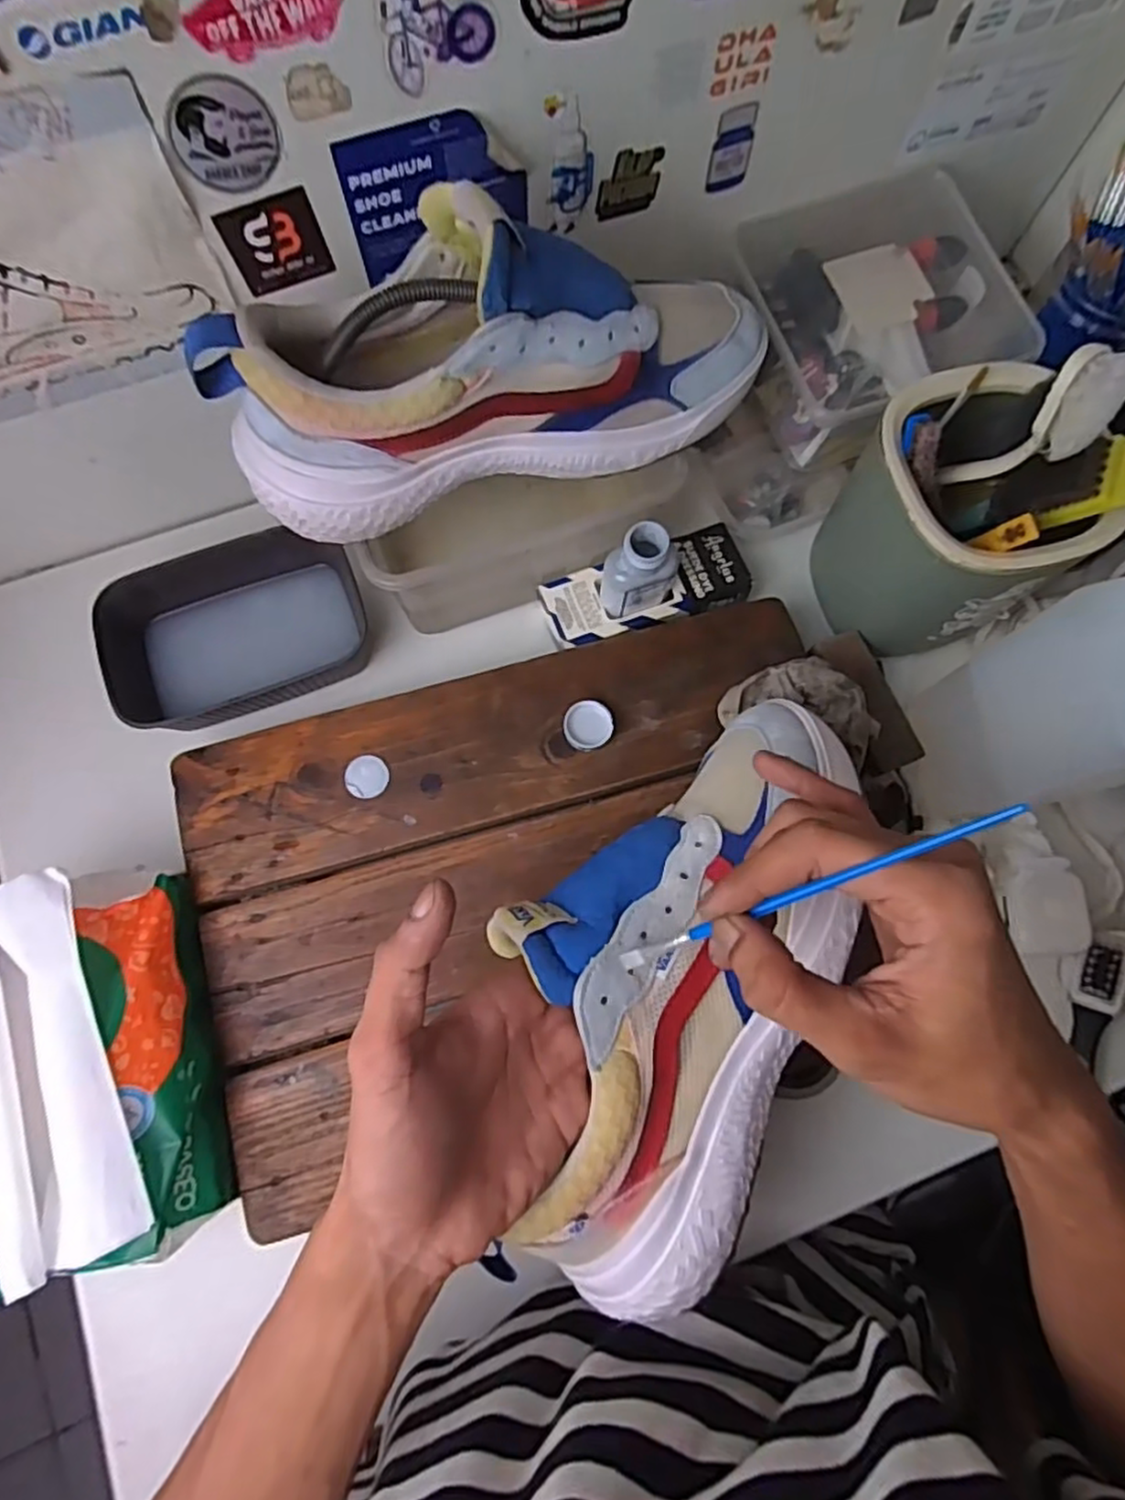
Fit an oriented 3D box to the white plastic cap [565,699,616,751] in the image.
[{"bbox_3d":[0.016,-0.015,0.447,0.029,0.012,0.030,2,76,0],"label":"white plastic cap"}]

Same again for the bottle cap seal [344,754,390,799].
[{"bbox_3d":[-0.123,0.016,0.443,0.027,0.004,0.027,2,76,0],"label":"bottle cap seal"}]

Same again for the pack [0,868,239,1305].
[{"bbox_3d":[-0.264,0.165,0.368,0.131,0.077,0.193,-17,76,-5],"label":"pack"}]

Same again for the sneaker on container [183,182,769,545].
[{"bbox_3d":[-0.028,-0.207,0.364,0.295,0.119,0.089,-17,76,-5],"label":"sneaker on container"}]

